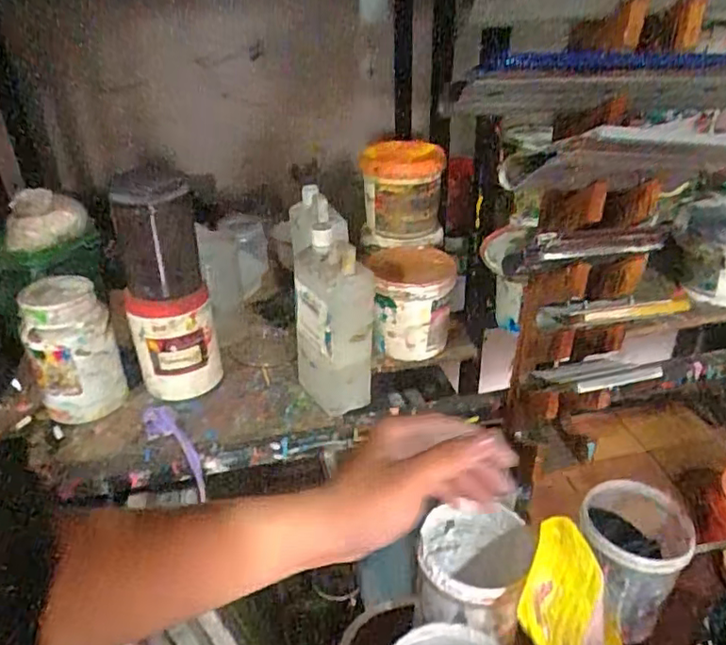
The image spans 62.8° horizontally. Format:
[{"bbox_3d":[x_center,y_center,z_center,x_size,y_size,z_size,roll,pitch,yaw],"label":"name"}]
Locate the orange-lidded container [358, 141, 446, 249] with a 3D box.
[{"bbox_3d":[0.060,-0.193,0.910,0.126,0.134,0.131,1,30,4],"label":"orange-lidded container"}]

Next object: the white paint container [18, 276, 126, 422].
[{"bbox_3d":[-0.358,0.035,0.731,0.098,0.160,0.079,-18,34,-26],"label":"white paint container"}]

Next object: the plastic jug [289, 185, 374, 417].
[{"bbox_3d":[-0.043,0.000,0.741,0.084,0.220,0.115,-9,31,-13],"label":"plastic jug"}]

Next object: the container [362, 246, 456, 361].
[{"bbox_3d":[0.076,-0.028,0.861,0.111,0.122,0.123,-2,30,-1],"label":"container"}]

